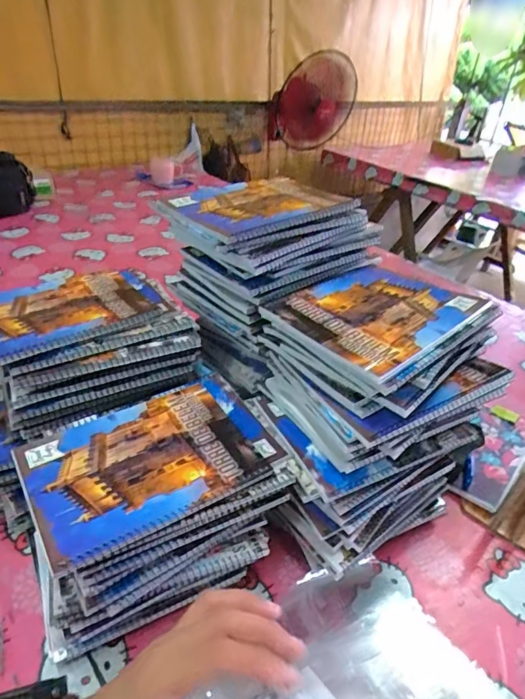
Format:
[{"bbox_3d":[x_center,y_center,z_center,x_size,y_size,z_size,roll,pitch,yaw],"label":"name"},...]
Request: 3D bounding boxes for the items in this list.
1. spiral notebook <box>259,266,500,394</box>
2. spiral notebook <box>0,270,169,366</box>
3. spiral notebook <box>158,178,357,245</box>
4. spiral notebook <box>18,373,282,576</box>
[{"bbox_3d":[0.121,-0.040,0.466,0.194,0.019,0.157,-23,43,-35],"label":"spiral notebook"},{"bbox_3d":[-0.229,-0.047,0.534,0.215,0.016,0.148,-21,42,-33],"label":"spiral notebook"},{"bbox_3d":[-0.002,-0.178,0.552,0.207,0.019,0.159,-18,41,-31],"label":"spiral notebook"},{"bbox_3d":[-0.103,0.101,0.436,0.222,0.010,0.146,-20,42,-33],"label":"spiral notebook"}]

